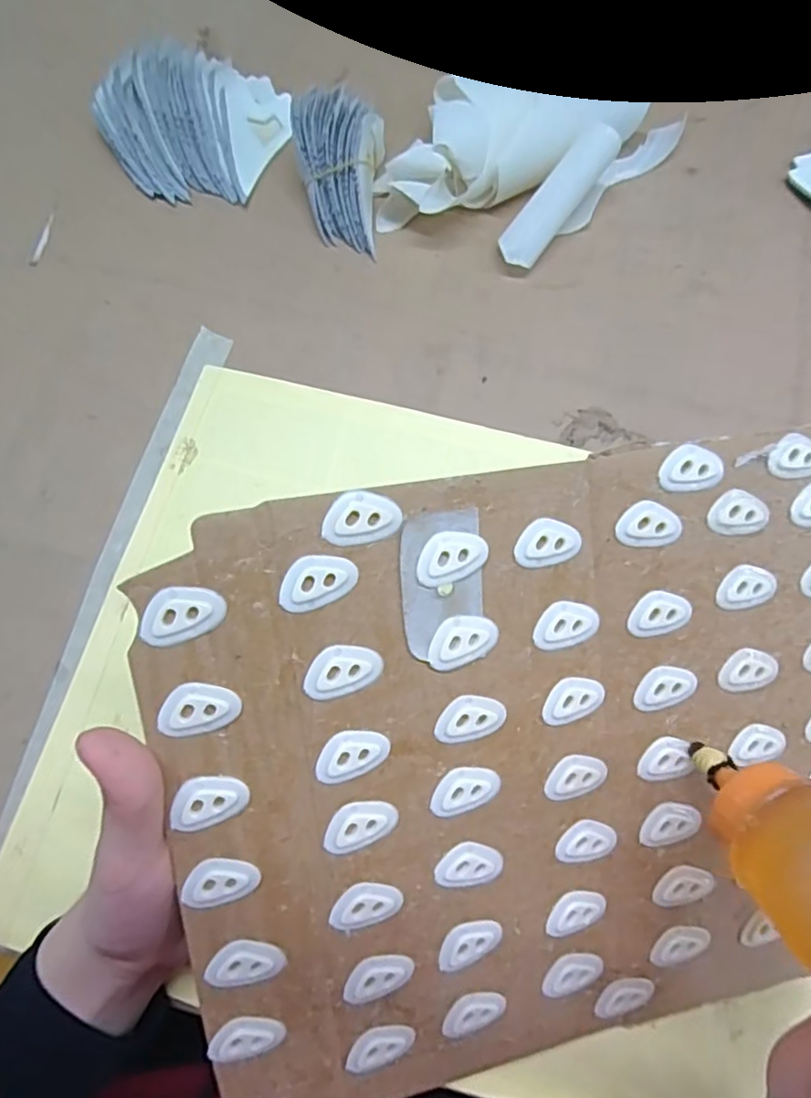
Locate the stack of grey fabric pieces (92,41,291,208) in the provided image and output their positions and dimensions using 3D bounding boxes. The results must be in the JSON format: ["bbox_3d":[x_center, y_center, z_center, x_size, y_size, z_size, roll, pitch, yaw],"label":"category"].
[{"bbox_3d":[-0.133,-0.272,0.404,0.126,0.048,0.081,-17,74,-6],"label":"stack of grey fabric pieces"}]

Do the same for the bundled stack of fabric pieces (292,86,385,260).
[{"bbox_3d":[-0.039,-0.239,0.394,0.053,0.051,0.083,-5,73,-2],"label":"bundled stack of fabric pieces"}]

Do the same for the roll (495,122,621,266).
[{"bbox_3d":[0.096,-0.221,0.397,0.024,0.022,0.100,39,91,11],"label":"roll"}]

